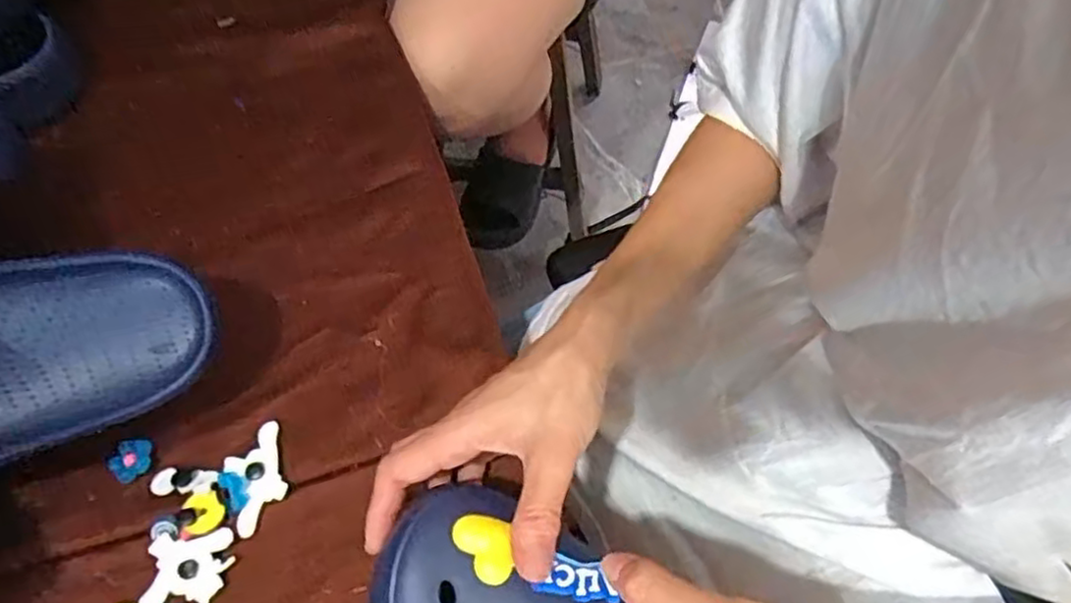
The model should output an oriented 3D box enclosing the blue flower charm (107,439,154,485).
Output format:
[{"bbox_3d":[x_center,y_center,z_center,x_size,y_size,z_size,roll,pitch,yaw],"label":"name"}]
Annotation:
[{"bbox_3d":[-0.237,0.092,0.404,0.025,0.005,0.021,-33,69,-16],"label":"blue flower charm"}]

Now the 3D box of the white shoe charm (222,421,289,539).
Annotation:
[{"bbox_3d":[-0.162,0.102,0.399,0.031,0.007,0.060,-16,65,-9],"label":"white shoe charm"}]

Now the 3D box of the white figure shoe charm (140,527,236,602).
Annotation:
[{"bbox_3d":[-0.189,0.145,0.374,0.045,0.004,0.038,-3,64,-3],"label":"white figure shoe charm"}]

